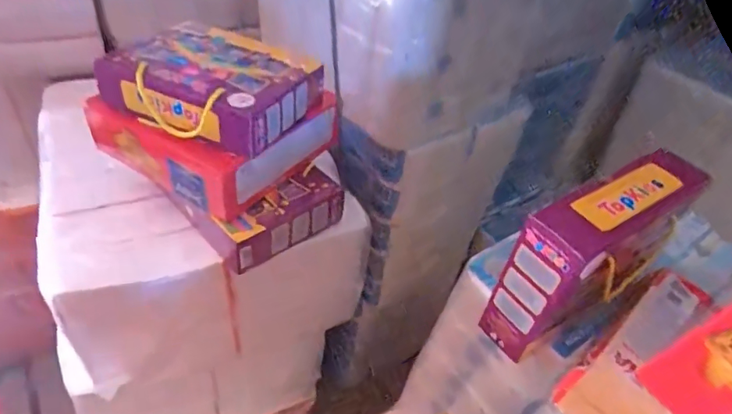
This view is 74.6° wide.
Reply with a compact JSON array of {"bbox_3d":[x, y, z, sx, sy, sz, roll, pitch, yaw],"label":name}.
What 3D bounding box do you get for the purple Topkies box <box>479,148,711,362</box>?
[{"bbox_3d":[0.262,0.058,0.559,0.228,0.193,0.075,-20,48,-28],"label":"purple Topkies box"}]

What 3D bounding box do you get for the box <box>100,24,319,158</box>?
[{"bbox_3d":[-0.218,-0.181,0.687,0.257,0.090,0.192,18,42,12],"label":"box"}]

